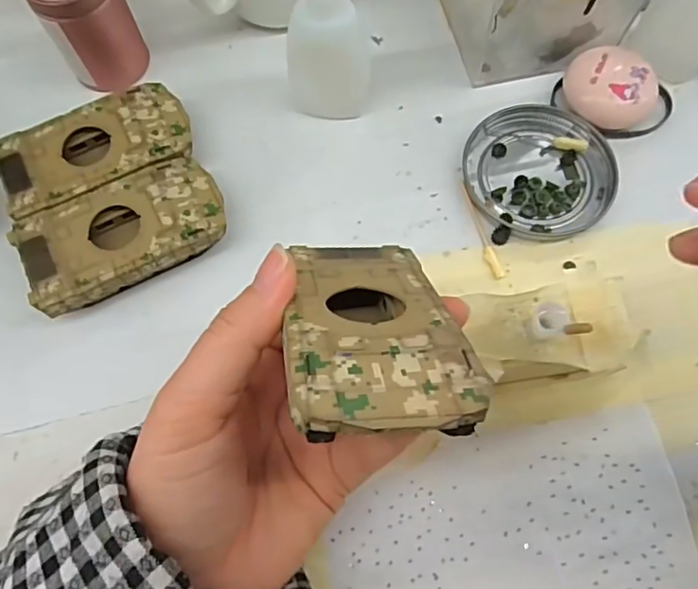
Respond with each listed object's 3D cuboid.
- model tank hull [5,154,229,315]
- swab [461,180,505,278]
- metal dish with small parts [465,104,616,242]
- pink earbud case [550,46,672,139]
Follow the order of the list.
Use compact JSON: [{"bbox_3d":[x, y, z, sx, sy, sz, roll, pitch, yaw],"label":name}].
[{"bbox_3d":[-0.110,-0.029,0.288,0.096,0.027,0.052,-26,71,-9],"label":"model tank hull"},{"bbox_3d":[0.068,-0.034,0.298,0.006,0.004,0.057,-17,70,-6],"label":"swab"},{"bbox_3d":[0.102,-0.066,0.308,0.080,0.009,0.074,0,69,1],"label":"metal dish with small parts"},{"bbox_3d":[0.144,-0.109,0.313,0.057,0.023,0.038,29,72,11],"label":"pink earbud case"}]

